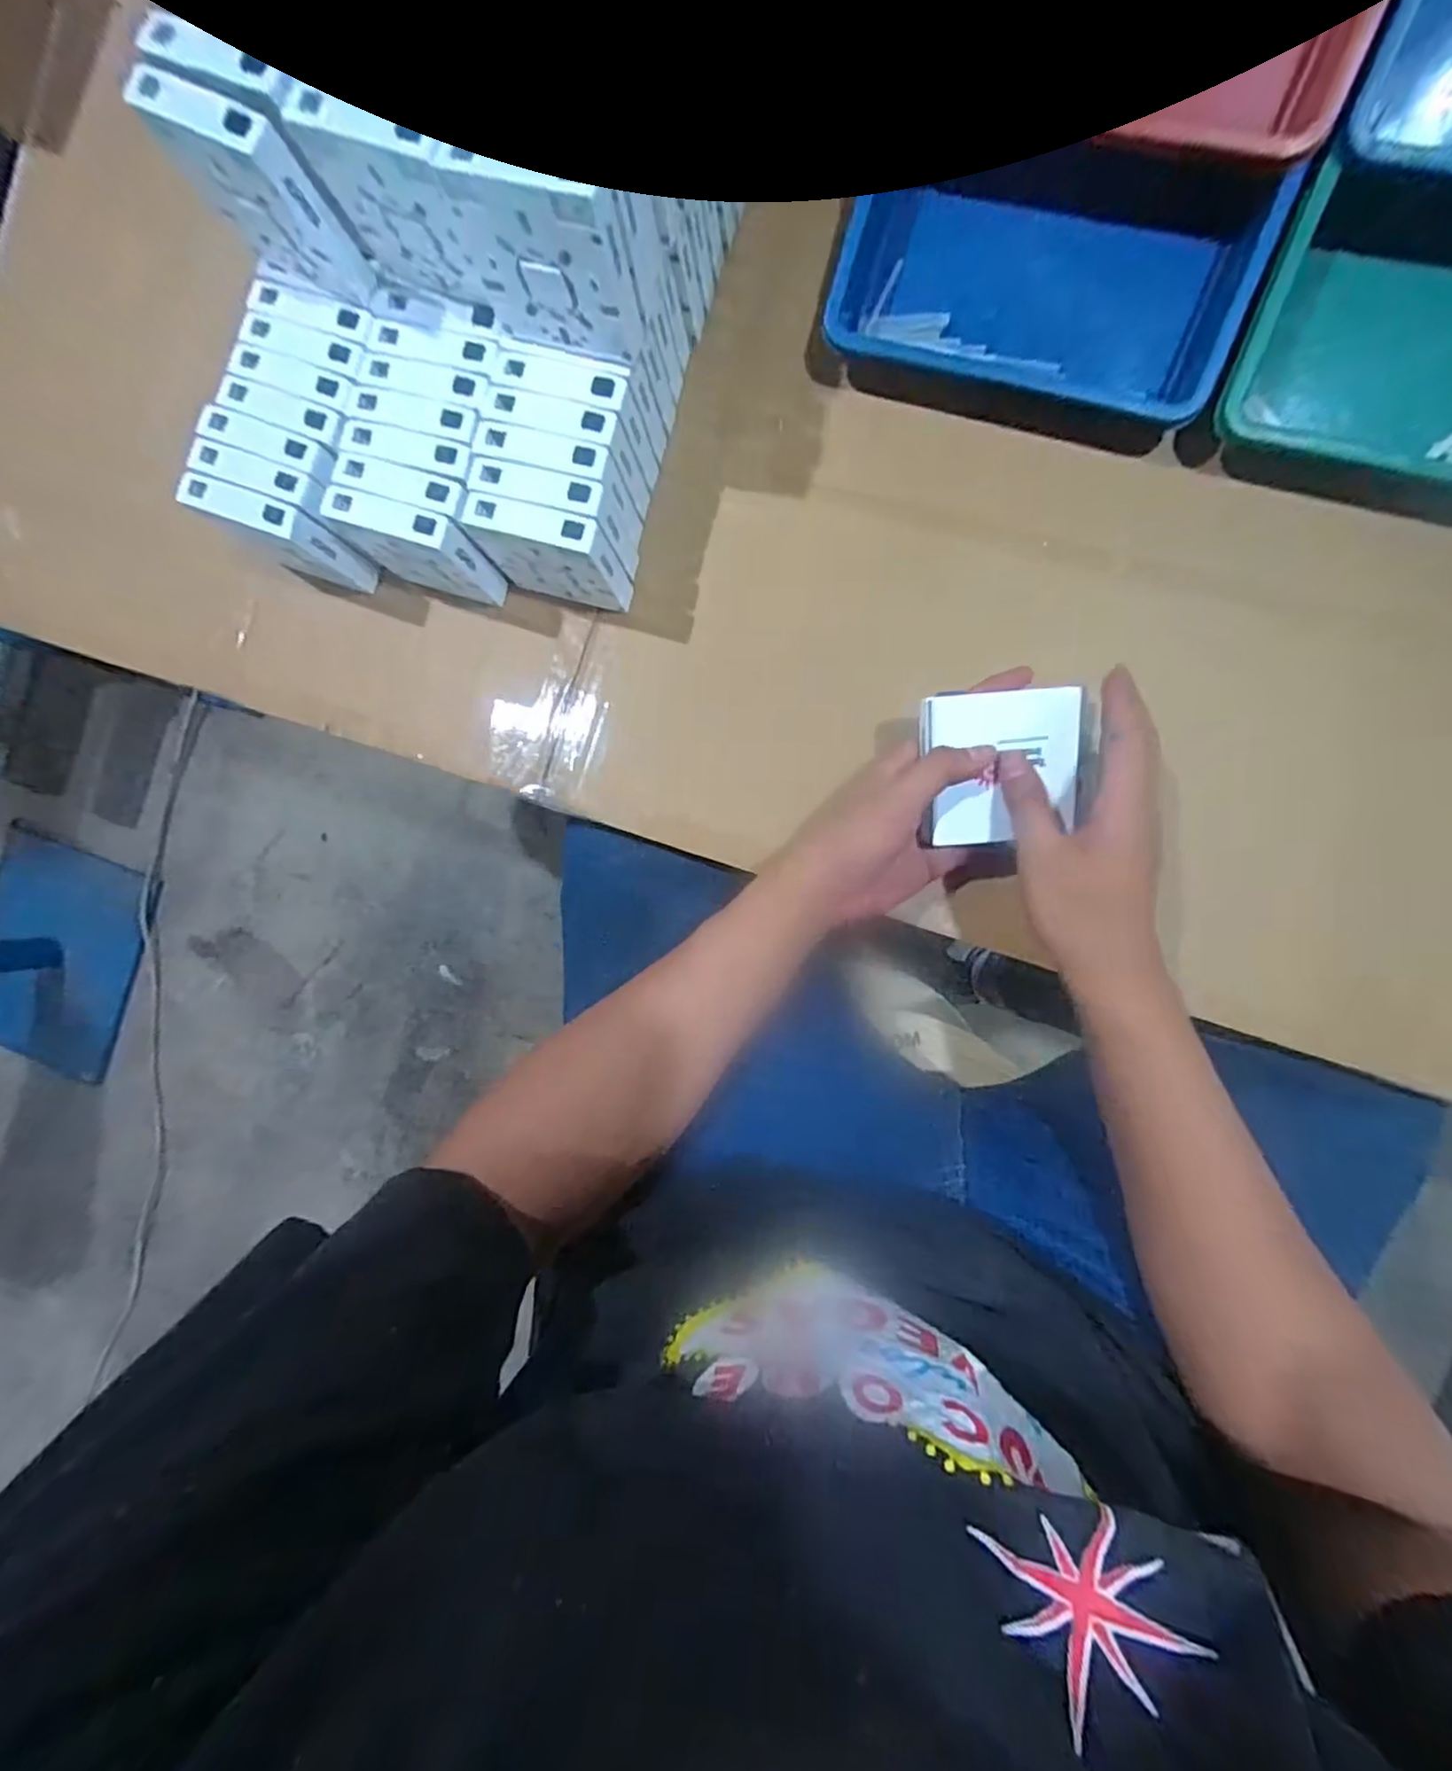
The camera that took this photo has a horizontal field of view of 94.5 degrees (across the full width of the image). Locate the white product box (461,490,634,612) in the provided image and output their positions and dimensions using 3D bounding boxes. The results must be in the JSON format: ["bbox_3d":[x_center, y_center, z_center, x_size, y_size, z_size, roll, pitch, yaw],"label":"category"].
[{"bbox_3d":[-0.114,-0.217,0.444,0.088,0.084,0.025,15,92,7],"label":"white product box"}]

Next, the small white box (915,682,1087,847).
[{"bbox_3d":[0.161,-0.069,0.390,0.088,0.018,0.083,-4,89,8],"label":"small white box"}]

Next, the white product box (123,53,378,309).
[{"bbox_3d":[-0.259,-0.386,0.376,0.080,0.094,0.027,32,94,6],"label":"white product box"}]

